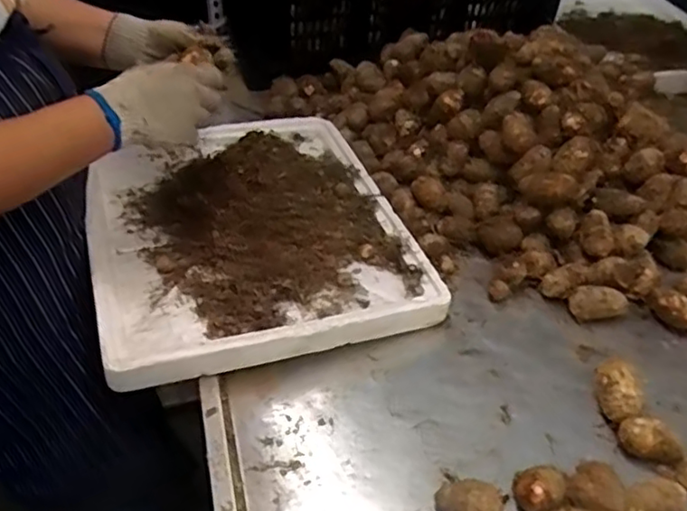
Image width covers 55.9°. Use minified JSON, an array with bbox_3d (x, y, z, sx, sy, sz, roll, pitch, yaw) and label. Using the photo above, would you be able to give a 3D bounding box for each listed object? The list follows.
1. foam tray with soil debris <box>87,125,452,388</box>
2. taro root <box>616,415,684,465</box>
[{"bbox_3d":[-0.127,-0.052,0.835,0.376,0.059,0.476,-12,44,-15],"label":"foam tray with soil debris"},{"bbox_3d":[0.297,0.181,0.630,0.054,0.036,0.034,10,43,9],"label":"taro root"}]

